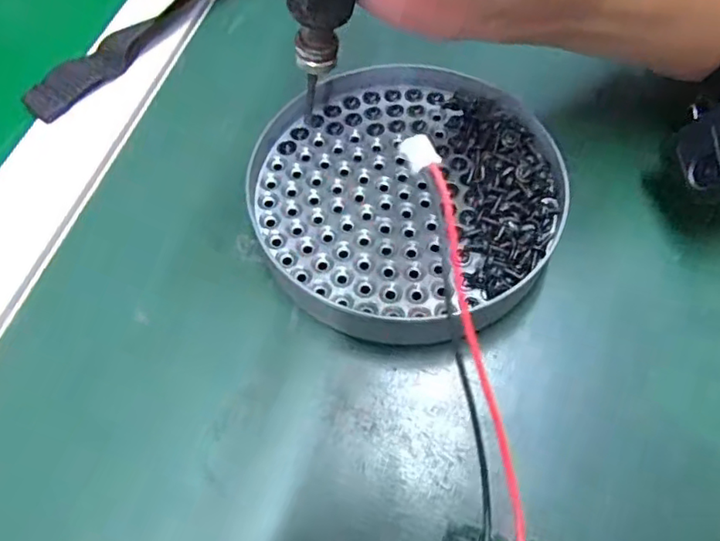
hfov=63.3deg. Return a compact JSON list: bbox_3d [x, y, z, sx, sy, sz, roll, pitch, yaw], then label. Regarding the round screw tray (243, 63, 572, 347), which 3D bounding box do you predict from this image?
[{"bbox_3d":[0.016,-0.029,0.222,0.113,0.021,0.115,-1,61,1],"label":"round screw tray"}]

